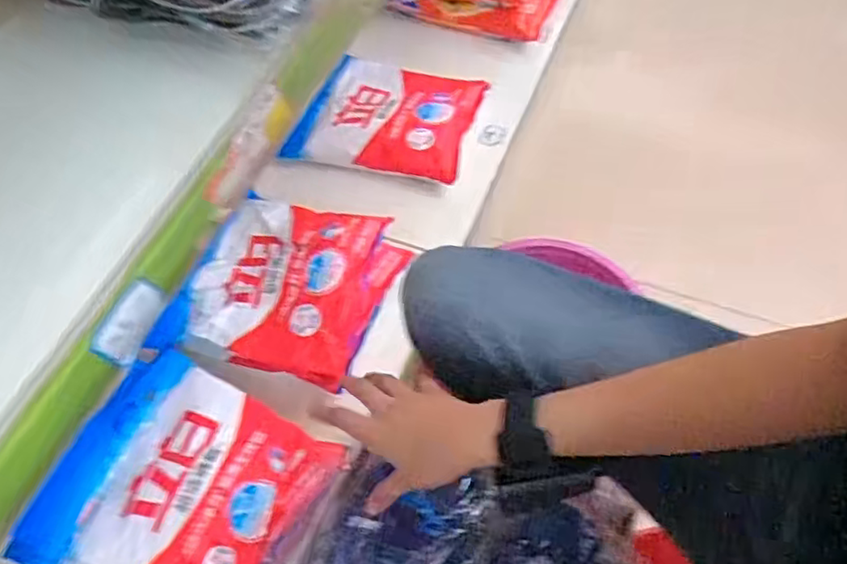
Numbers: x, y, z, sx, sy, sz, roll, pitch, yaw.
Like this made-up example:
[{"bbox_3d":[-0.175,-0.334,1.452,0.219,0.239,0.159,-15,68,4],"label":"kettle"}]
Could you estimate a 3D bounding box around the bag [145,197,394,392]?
[{"bbox_3d":[-0.202,-0.010,0.861,0.258,0.071,0.227,13,60,10],"label":"bag"}]

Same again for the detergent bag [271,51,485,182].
[{"bbox_3d":[-0.064,-0.288,1.087,0.294,0.056,0.228,10,60,8],"label":"detergent bag"}]

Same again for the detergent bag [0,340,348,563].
[{"bbox_3d":[-0.283,0.242,0.742,0.274,0.049,0.268,24,62,15],"label":"detergent bag"}]

